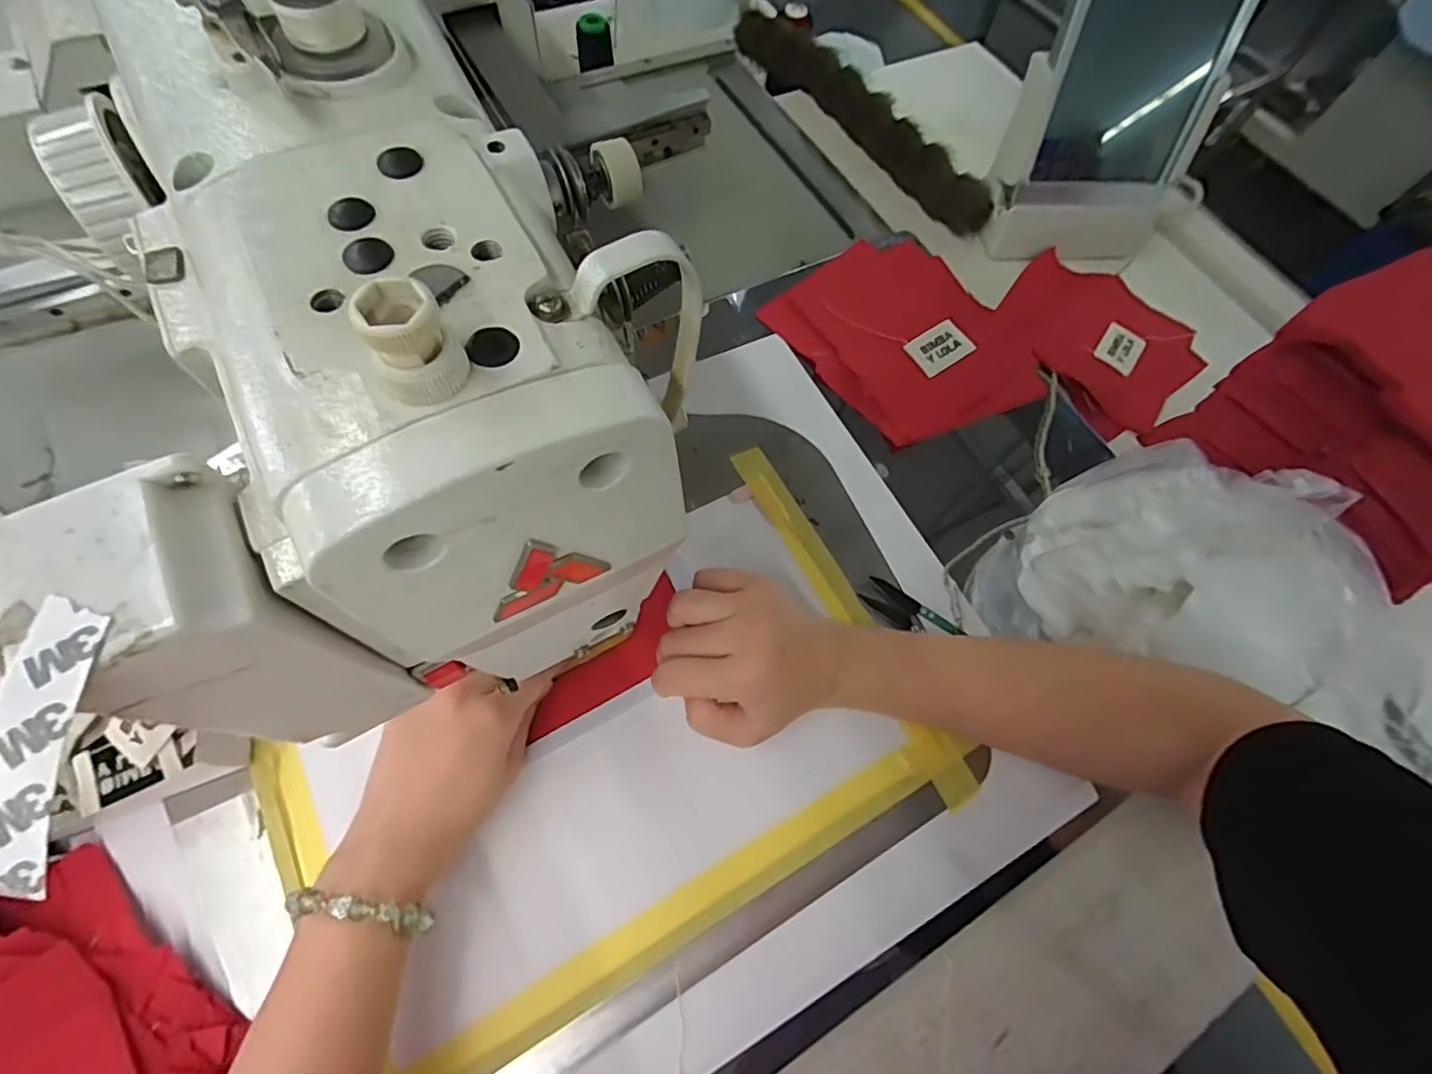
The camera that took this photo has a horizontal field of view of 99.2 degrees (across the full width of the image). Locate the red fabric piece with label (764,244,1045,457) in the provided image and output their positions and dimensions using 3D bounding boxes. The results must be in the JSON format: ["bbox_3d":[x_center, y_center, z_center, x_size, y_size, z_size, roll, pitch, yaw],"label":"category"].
[{"bbox_3d":[0.156,-0.163,0.496,0.164,0.014,0.189,-34,73,-18],"label":"red fabric piece with label"}]

